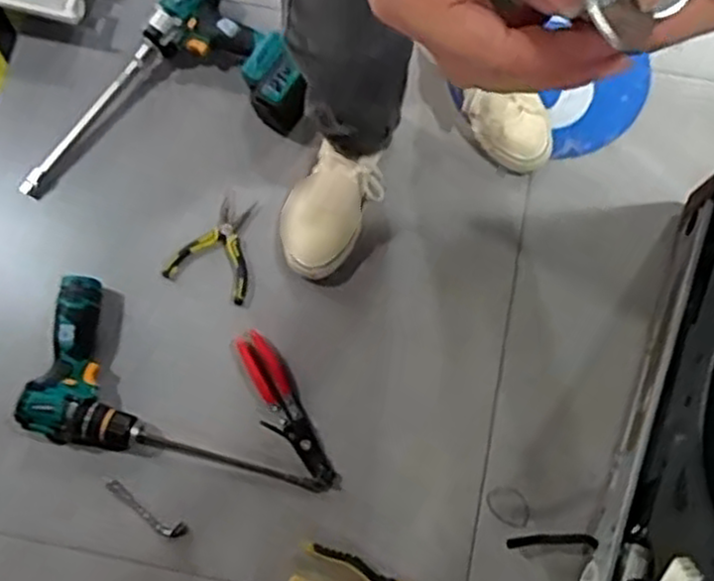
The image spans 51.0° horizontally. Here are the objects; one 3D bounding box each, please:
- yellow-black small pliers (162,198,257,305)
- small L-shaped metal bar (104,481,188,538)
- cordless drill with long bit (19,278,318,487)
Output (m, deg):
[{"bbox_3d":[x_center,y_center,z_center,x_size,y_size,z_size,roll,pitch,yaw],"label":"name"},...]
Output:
[{"bbox_3d":[-0.184,-0.063,1.012,0.112,0.014,0.138,19,78,6],"label":"yellow-black small pliers"},{"bbox_3d":[-0.253,0.262,0.889,0.107,0.014,0.023,30,80,8],"label":"small L-shaped metal bar"},{"bbox_3d":[-0.211,0.114,0.921,0.365,0.059,0.203,11,77,4],"label":"cordless drill with long bit"}]

